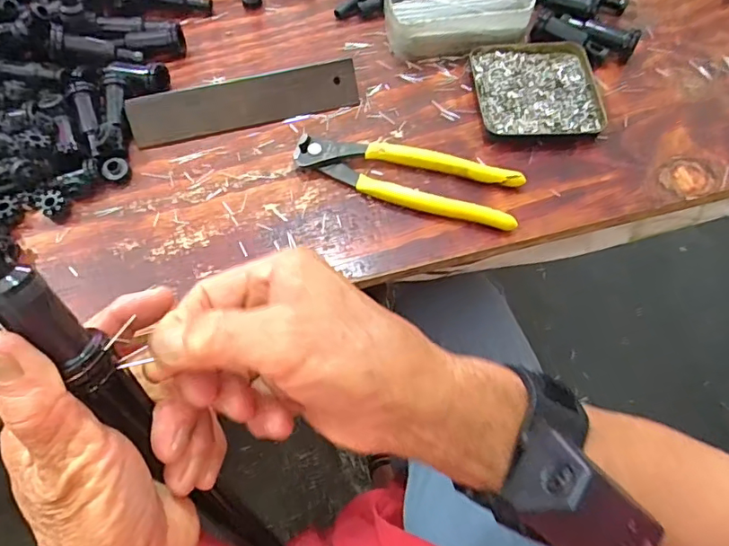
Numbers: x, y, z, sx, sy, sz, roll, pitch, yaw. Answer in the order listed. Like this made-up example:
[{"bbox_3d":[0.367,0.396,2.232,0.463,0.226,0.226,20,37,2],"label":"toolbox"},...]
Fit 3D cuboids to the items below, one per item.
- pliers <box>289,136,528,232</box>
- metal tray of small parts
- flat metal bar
[{"bbox_3d":[0.031,-0.072,0.392,0.162,0.018,0.044,16,65,7],"label":"pliers"},{"bbox_3d":[0.138,-0.150,0.429,0.097,0.010,0.090,0,67,-3],"label":"metal tray of small parts"},{"bbox_3d":[-0.091,-0.131,0.412,0.172,0.036,0.006,-14,23,-8],"label":"flat metal bar"}]

